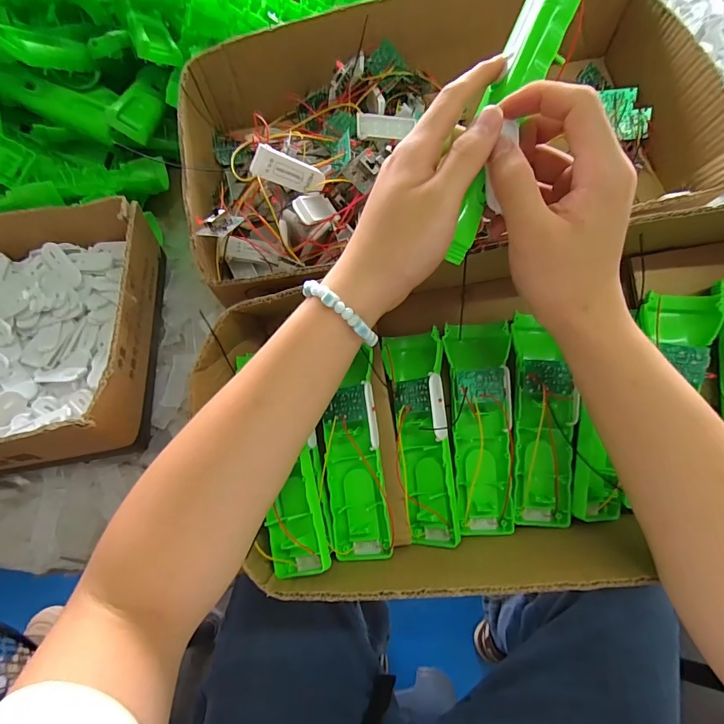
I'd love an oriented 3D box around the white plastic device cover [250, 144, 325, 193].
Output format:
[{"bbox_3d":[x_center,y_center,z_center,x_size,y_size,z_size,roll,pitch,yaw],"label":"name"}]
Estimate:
[{"bbox_3d":[-0.053,-0.138,0.305,0.056,0.020,0.008,3,54,-40],"label":"white plastic device cover"}]

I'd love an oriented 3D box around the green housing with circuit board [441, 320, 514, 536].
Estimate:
[{"bbox_3d":[0.093,0.051,0.324,0.046,0.022,0.159,-2,87,1],"label":"green housing with circuit board"}]

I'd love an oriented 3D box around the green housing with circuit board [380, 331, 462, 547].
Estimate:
[{"bbox_3d":[0.046,0.057,0.320,0.038,0.036,0.157,-6,84,-1],"label":"green housing with circuit board"}]

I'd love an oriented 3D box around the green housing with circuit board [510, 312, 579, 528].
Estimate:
[{"bbox_3d":[0.138,0.045,0.312,0.044,0.028,0.158,-2,89,1],"label":"green housing with circuit board"}]

